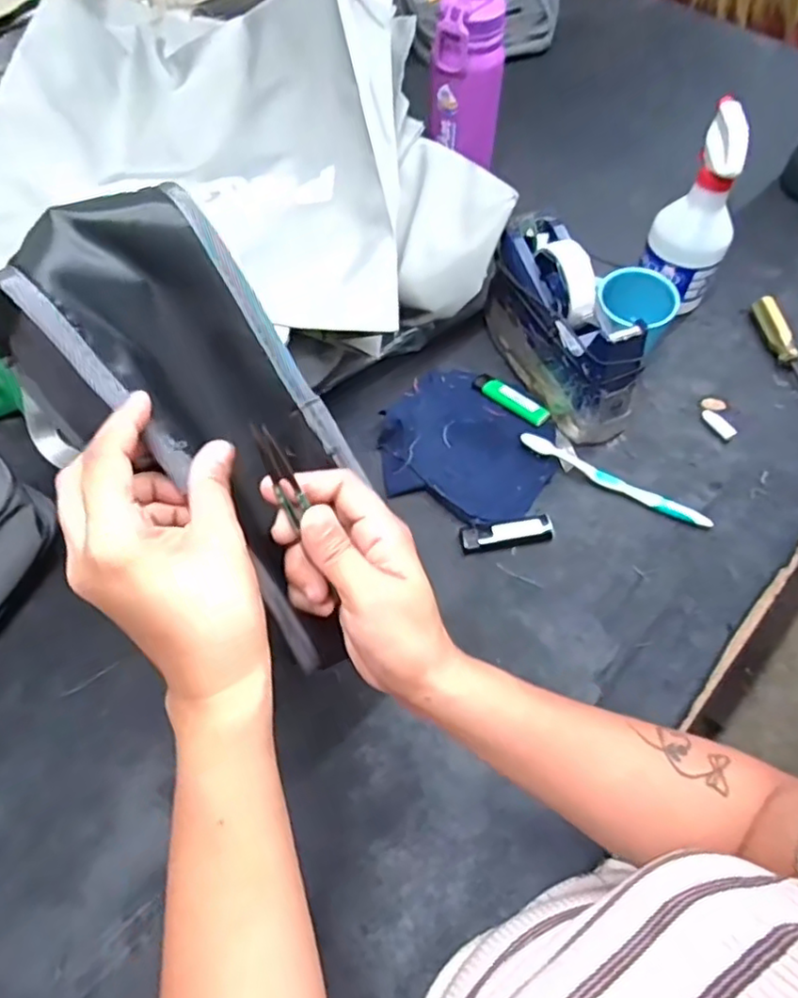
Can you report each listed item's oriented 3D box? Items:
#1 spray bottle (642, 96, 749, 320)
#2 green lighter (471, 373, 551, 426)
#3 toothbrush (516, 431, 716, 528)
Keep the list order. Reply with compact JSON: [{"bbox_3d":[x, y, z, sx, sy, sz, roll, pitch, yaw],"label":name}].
[{"bbox_3d":[0.301,-0.280,0.644,0.075,0.188,0.075,27,62,15],"label":"spray bottle"},{"bbox_3d":[0.110,-0.101,0.634,0.083,0.008,0.026,33,64,18],"label":"green lighter"},{"bbox_3d":[0.196,-0.018,0.584,0.179,0.015,0.017,27,62,14],"label":"toothbrush"}]

